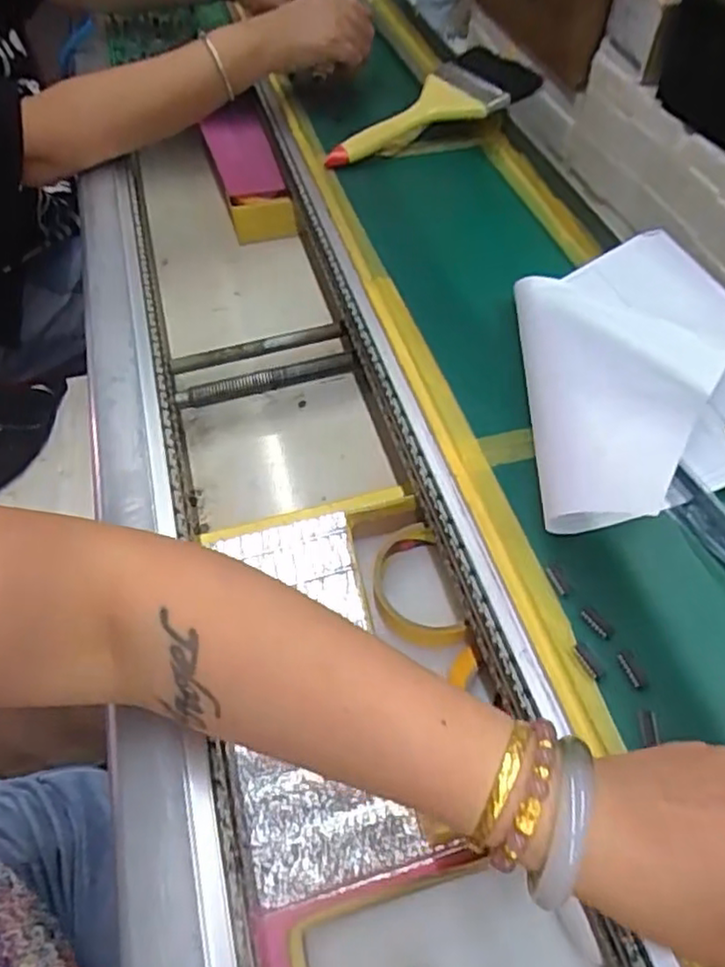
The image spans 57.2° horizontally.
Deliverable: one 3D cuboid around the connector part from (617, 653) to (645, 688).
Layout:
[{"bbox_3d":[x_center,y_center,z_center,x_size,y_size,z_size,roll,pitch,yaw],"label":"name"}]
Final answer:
[{"bbox_3d":[0.137,0.095,0.338,0.007,0.004,0.018,-16,54,-8],"label":"connector part"}]

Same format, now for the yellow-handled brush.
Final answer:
[{"bbox_3d":[0.059,-0.380,0.669,0.216,0.036,0.091,-22,54,6],"label":"yellow-handled brush"}]

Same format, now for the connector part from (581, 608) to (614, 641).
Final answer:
[{"bbox_3d":[0.124,0.074,0.353,0.007,0.004,0.019,-29,57,-17],"label":"connector part"}]

